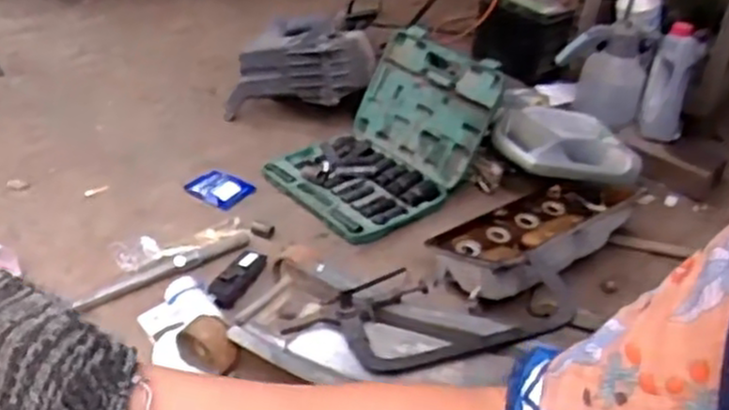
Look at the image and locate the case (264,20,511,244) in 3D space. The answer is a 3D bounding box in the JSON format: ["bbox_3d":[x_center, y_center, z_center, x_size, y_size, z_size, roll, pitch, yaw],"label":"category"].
[{"bbox_3d":[0.039,-0.162,1.505,0.410,0.225,0.326,-29,48,-36],"label":"case"}]

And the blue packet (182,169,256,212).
[{"bbox_3d":[-0.293,-0.033,1.500,0.129,0.008,0.090,24,50,28],"label":"blue packet"}]

